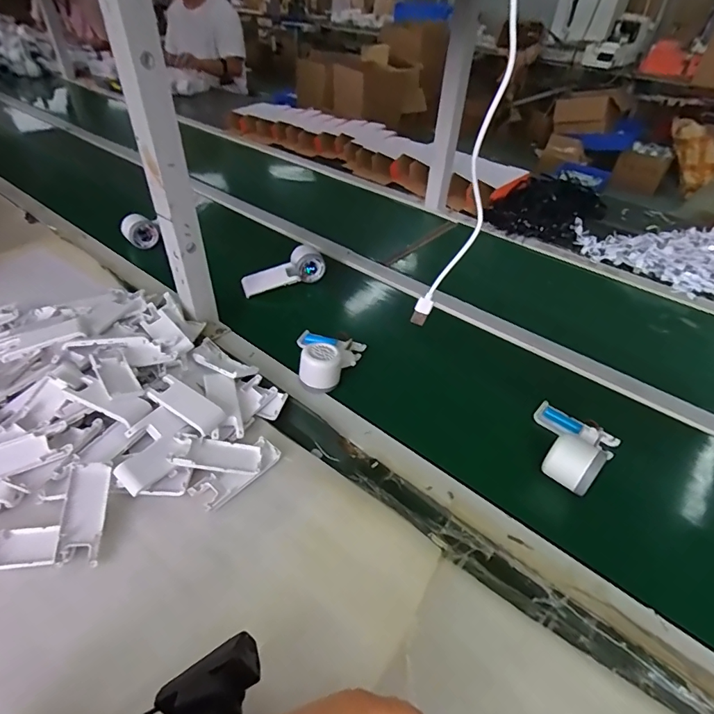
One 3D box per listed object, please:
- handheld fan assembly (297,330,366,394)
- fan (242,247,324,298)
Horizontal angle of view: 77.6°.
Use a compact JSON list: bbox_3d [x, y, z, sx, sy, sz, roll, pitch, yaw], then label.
[{"bbox_3d":[-0.049,-0.012,0.658,0.096,0.051,0.118,13,42,10],"label":"handheld fan assembly"},{"bbox_3d":[-0.135,-0.157,0.826,0.160,0.054,0.040,-28,50,-30],"label":"fan"}]

